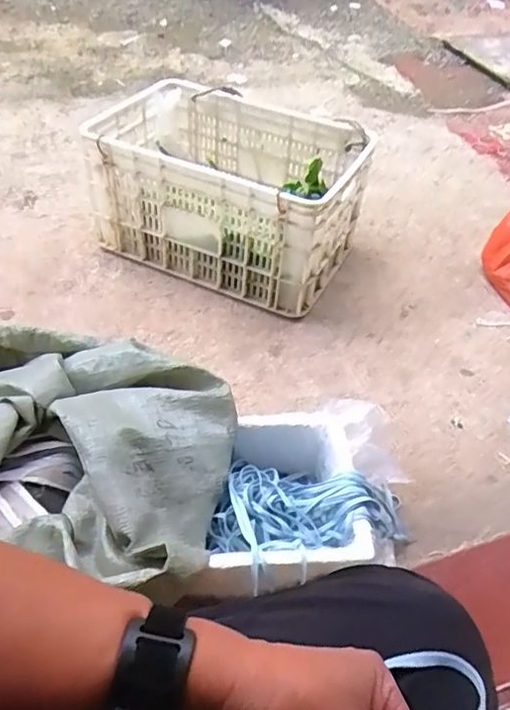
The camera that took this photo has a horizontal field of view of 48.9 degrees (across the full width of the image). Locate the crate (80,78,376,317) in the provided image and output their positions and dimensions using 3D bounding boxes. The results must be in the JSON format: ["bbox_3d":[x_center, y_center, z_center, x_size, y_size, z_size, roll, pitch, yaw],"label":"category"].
[{"bbox_3d":[-0.080,-0.402,1.419,0.651,0.339,0.399,19,50,11],"label":"crate"}]

